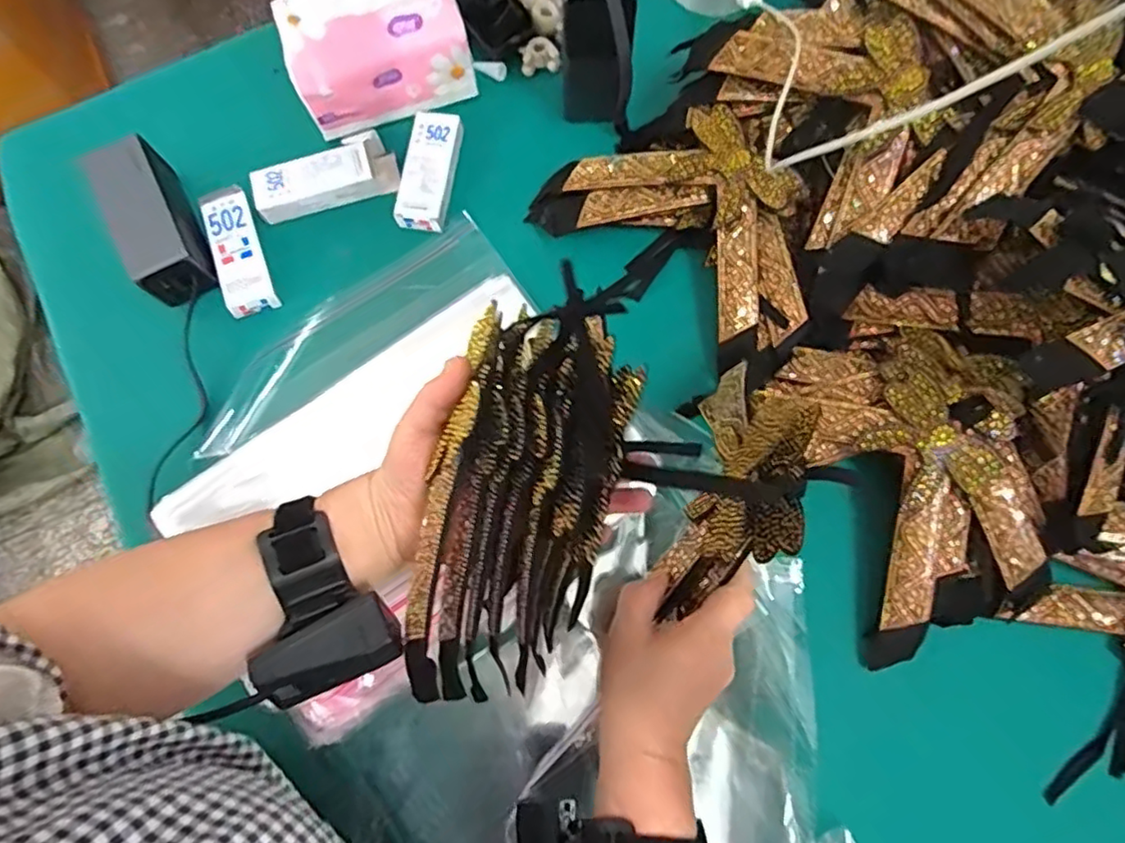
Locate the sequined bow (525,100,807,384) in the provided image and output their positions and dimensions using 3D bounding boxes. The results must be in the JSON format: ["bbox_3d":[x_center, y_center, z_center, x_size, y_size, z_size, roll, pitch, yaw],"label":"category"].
[{"bbox_3d":[0.101,-0.152,0.504,0.161,0.061,0.224,-38,78,-7],"label":"sequined bow"}]

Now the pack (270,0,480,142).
[{"bbox_3d":[-0.157,-0.320,0.528,0.147,0.091,0.096,-20,77,-3],"label":"pack"}]

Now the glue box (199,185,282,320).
[{"bbox_3d":[-0.270,-0.144,0.524,0.036,0.016,0.115,-21,77,-4],"label":"glue box"}]

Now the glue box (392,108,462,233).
[{"bbox_3d":[-0.114,-0.212,0.539,0.041,0.021,0.101,7,77,3],"label":"glue box"}]

